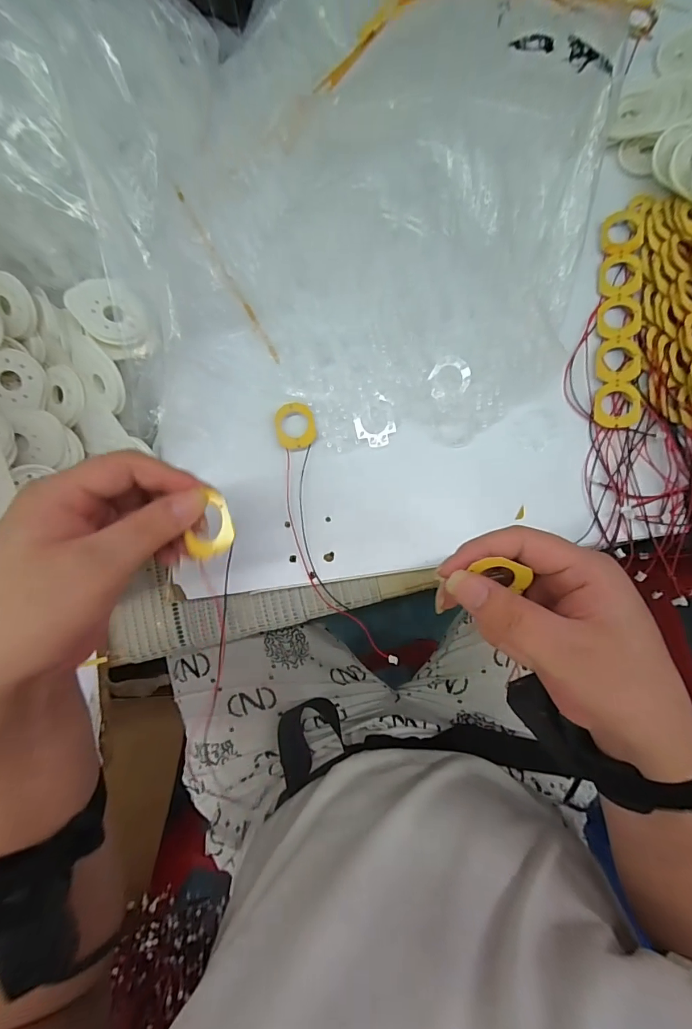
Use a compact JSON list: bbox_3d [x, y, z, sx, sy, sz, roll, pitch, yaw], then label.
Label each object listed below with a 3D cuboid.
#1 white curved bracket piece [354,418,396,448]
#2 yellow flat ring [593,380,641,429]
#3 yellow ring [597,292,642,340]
[{"bbox_3d":[0.023,-0.065,0.338,0.033,0.004,0.021,9,88,-1],"label":"white curved bracket piece"},{"bbox_3d":[0.218,-0.088,0.338,0.033,0.004,0.037,0,87,17],"label":"yellow flat ring"},{"bbox_3d":[0.229,-0.165,0.351,0.032,0.004,0.041,3,78,18],"label":"yellow ring"}]

